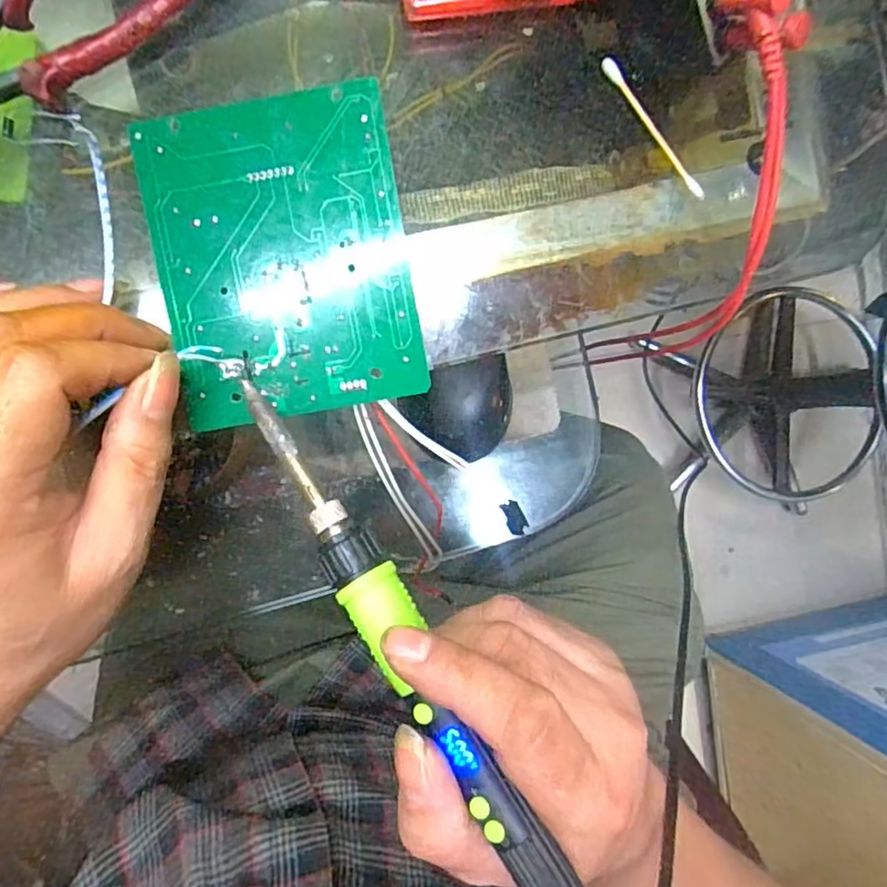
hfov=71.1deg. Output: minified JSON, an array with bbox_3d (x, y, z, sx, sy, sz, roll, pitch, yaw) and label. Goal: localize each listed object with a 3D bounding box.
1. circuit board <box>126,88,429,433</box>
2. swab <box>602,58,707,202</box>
[{"bbox_3d":[-0.059,-0.067,0.228,0.091,0.004,0.110,-9,95,1],"label":"circuit board"},{"bbox_3d":[0.089,-0.133,0.263,0.005,0.004,0.070,-39,97,-5],"label":"swab"}]

